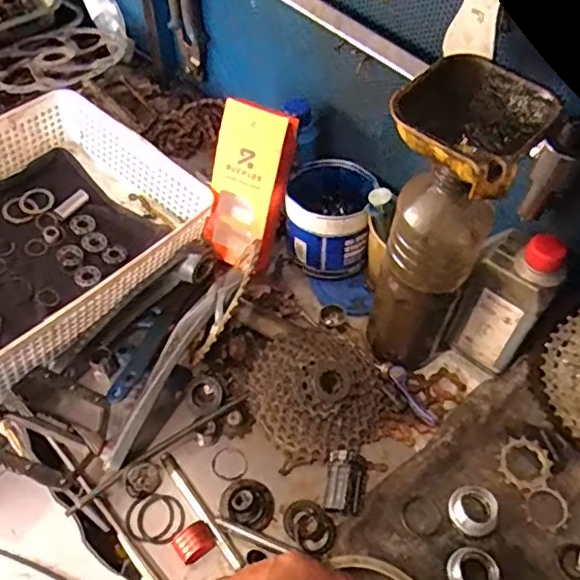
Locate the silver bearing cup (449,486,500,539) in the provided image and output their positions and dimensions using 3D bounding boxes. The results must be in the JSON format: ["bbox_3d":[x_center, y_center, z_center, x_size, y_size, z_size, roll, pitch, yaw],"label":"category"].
[{"bbox_3d":[0.165,0.199,0.533,0.039,0.020,0.040,1,54,-1],"label":"silver bearing cup"}]

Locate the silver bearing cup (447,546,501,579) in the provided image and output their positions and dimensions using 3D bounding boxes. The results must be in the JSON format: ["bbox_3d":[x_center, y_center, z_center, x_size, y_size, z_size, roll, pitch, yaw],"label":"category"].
[{"bbox_3d":[0.157,0.242,0.505,0.038,0.020,0.043,-14,56,-11],"label":"silver bearing cup"}]

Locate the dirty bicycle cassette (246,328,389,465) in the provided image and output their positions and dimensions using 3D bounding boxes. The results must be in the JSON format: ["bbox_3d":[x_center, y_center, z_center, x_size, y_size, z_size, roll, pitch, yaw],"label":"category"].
[{"bbox_3d":[0.028,0.093,0.580,0.133,0.052,0.121,1,54,-1],"label":"dirty bicycle cassette"}]

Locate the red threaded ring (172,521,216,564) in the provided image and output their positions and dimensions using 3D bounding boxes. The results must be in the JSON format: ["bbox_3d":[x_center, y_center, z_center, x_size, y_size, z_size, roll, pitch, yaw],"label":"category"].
[{"bbox_3d":[-0.081,0.216,0.506,0.031,0.027,0.024,-33,61,-22],"label":"red threaded ring"}]

